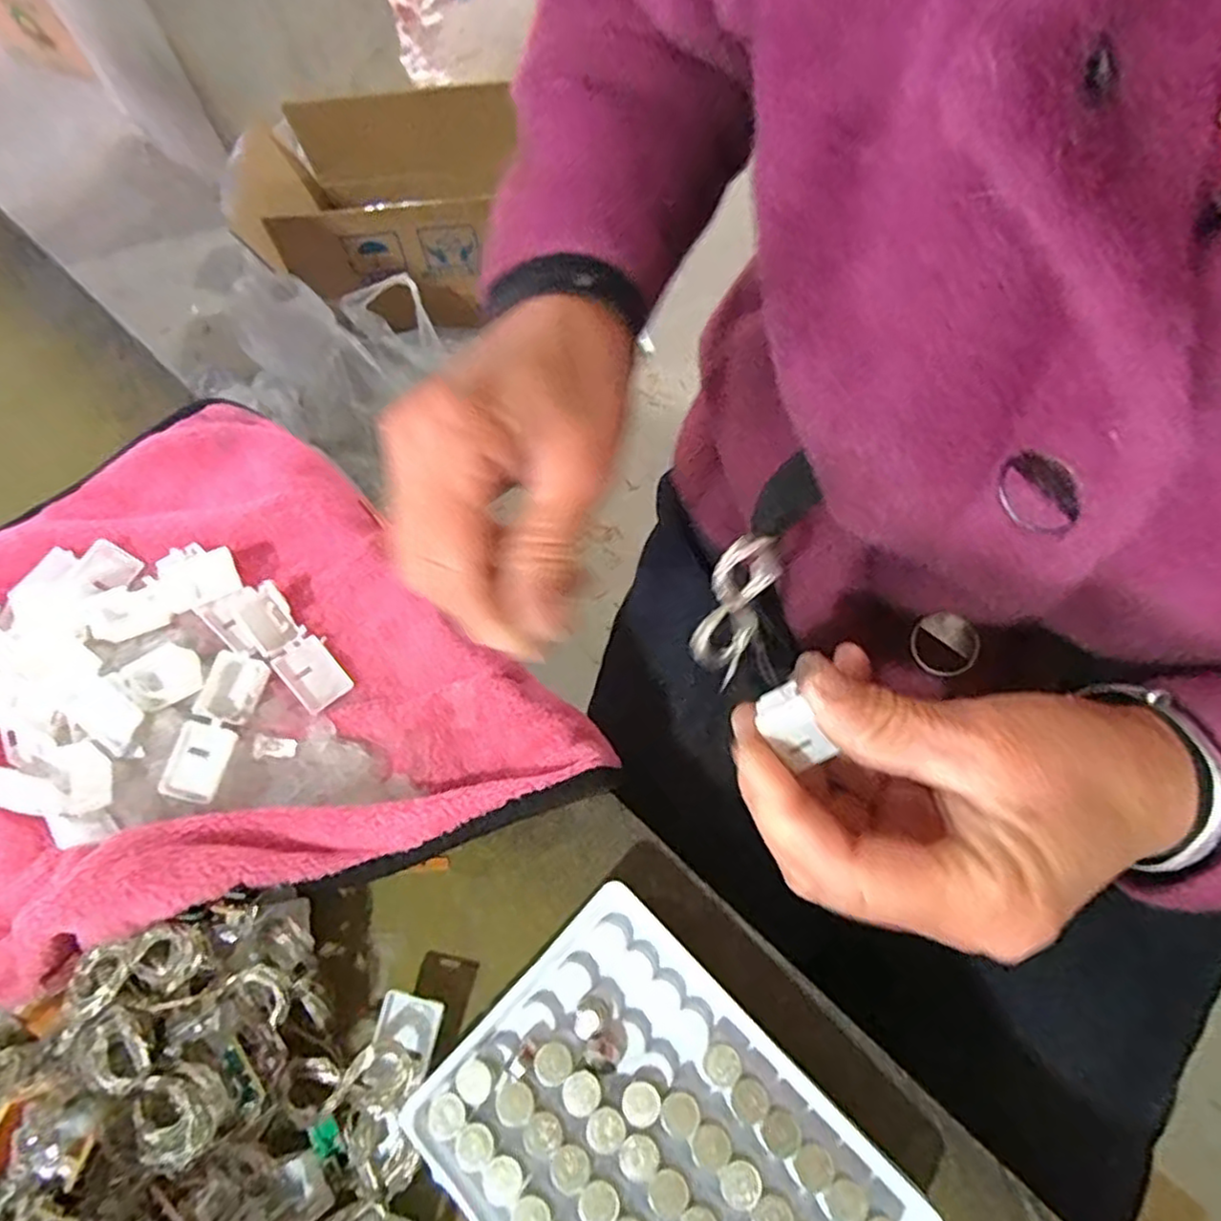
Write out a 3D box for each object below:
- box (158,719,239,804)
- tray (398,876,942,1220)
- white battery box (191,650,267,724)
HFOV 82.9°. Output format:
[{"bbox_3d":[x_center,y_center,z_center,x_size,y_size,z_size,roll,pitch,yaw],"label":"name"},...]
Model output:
[{"bbox_3d":[-0.153,0.056,0.255,0.021,0.005,0.027,15,65,5],"label":"box"},{"bbox_3d":[0.014,0.159,0.199,0.128,0.011,0.093,41,71,19],"label":"tray"},{"bbox_3d":[-0.147,0.030,0.268,0.018,0.011,0.026,16,65,5],"label":"white battery box"}]

